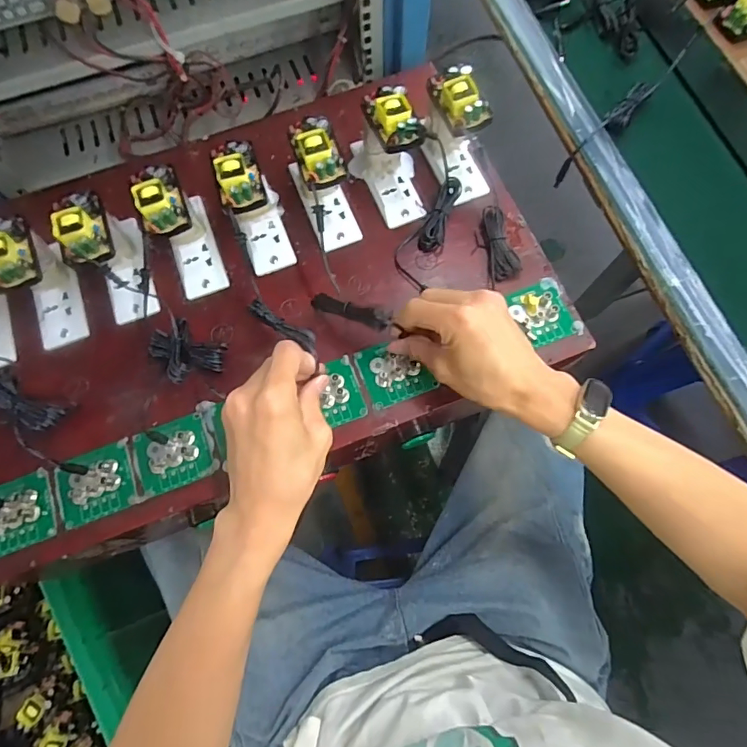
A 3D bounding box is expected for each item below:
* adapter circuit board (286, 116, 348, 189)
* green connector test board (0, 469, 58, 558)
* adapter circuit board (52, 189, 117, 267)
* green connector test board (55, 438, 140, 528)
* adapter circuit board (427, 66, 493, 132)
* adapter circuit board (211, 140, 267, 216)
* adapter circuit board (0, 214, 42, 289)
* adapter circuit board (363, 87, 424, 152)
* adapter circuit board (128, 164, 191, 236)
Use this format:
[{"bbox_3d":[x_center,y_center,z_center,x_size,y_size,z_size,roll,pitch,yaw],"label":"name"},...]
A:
[{"bbox_3d":[-0.052,-0.206,0.442,0.039,0.026,0.066,-19,73,-3],"label":"adapter circuit board"},{"bbox_3d":[-0.324,0.127,0.431,0.067,0.010,0.063,-21,73,-4],"label":"green connector test board"},{"bbox_3d":[-0.257,-0.129,0.424,0.037,0.026,0.067,-22,74,-4],"label":"adapter circuit board"},{"bbox_3d":[-0.255,0.100,0.436,0.069,0.007,0.058,-21,73,-4],"label":"green connector test board"},{"bbox_3d":[0.082,-0.261,0.450,0.037,0.027,0.063,-27,74,-6],"label":"adapter circuit board"},{"bbox_3d":[-0.122,-0.181,0.435,0.037,0.026,0.062,-17,73,-3],"label":"adapter circuit board"},{"bbox_3d":[-0.318,-0.107,0.417,0.033,0.032,0.061,-20,73,-4],"label":"adapter circuit board"},{"bbox_3d":[0.017,-0.236,0.444,0.039,0.024,0.063,-20,73,-4],"label":"adapter circuit board"},{"bbox_3d":[-0.191,-0.156,0.428,0.037,0.028,0.059,-21,73,-4],"label":"adapter circuit board"}]

